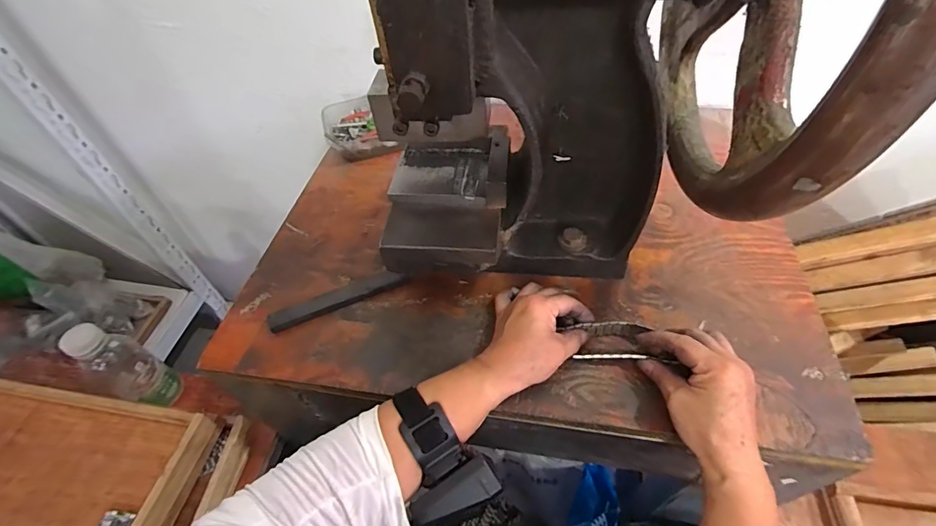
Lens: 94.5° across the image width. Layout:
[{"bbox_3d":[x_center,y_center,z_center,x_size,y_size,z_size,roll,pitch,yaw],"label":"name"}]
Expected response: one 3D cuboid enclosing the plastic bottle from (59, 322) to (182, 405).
[{"bbox_3d":[-0.467,0.139,0.581,0.067,0.163,0.067,18,55,19],"label":"plastic bottle"}]

